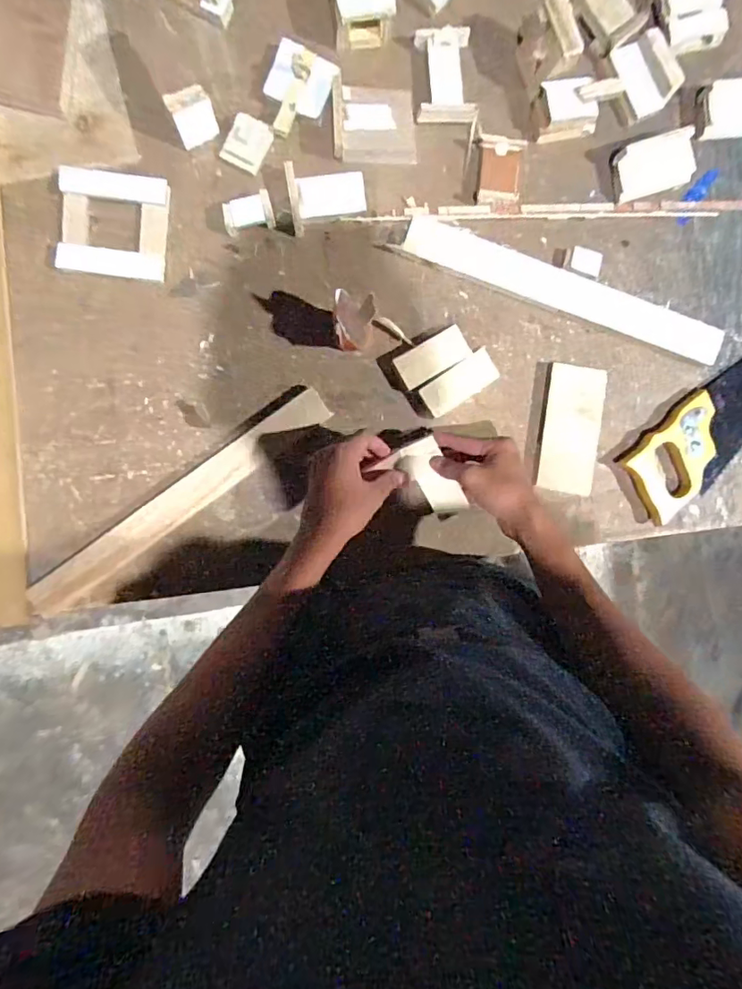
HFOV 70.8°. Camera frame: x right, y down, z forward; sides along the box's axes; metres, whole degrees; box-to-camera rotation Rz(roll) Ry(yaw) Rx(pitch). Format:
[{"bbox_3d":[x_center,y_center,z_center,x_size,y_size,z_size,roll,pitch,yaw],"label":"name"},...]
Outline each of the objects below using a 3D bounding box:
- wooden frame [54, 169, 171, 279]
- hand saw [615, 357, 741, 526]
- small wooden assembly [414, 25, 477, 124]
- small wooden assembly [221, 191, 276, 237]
[{"bbox_3d":[-0.288,-0.304,0.585,0.113,0.016,0.112,5,91,-4],"label":"wooden frame"},{"bbox_3d":[0.471,-0.122,0.646,0.377,0.023,0.100,-41,94,-2],"label":"hand saw"},{"bbox_3d":[0.086,-0.482,0.599,0.065,0.016,0.098,-2,92,-4],"label":"small wooden assembly"},{"bbox_3d":[-0.140,-0.321,0.598,0.056,0.024,0.034,-17,93,-3],"label":"small wooden assembly"}]

